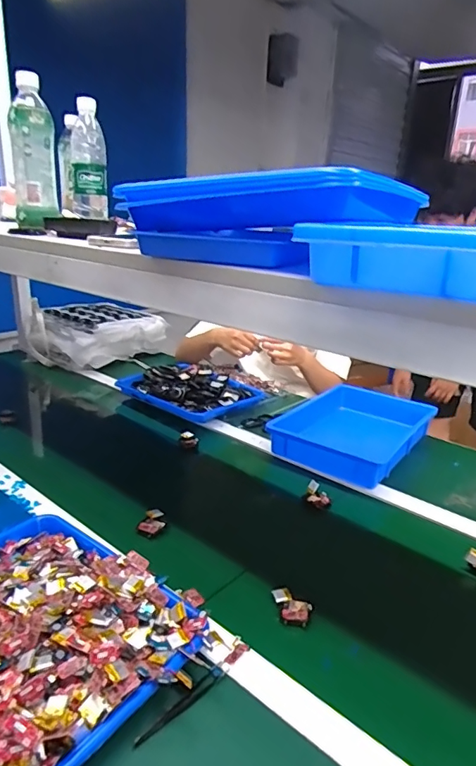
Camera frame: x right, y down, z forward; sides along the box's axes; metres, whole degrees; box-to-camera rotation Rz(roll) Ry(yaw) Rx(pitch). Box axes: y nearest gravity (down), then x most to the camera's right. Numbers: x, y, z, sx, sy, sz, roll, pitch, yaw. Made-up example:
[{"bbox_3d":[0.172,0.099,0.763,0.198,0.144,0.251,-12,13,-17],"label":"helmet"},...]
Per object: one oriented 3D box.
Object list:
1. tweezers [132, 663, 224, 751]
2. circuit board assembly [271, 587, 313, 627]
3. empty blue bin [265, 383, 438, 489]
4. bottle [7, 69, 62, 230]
[{"bbox_3d":[-0.055,0.321,0.492,0.014,0.010,0.110,20,27,39],"label":"tweezers"},{"bbox_3d":[0.065,0.279,0.613,0.053,0.017,0.036,16,24,32],"label":"circuit board assembly"},{"bbox_3d":[0.249,0.102,1.074,0.255,0.073,0.377,16,25,33],"label":"empty blue bin"},{"bbox_3d":[-0.310,-0.346,0.744,0.064,0.206,0.070,-6,22,-21],"label":"bottle"}]

